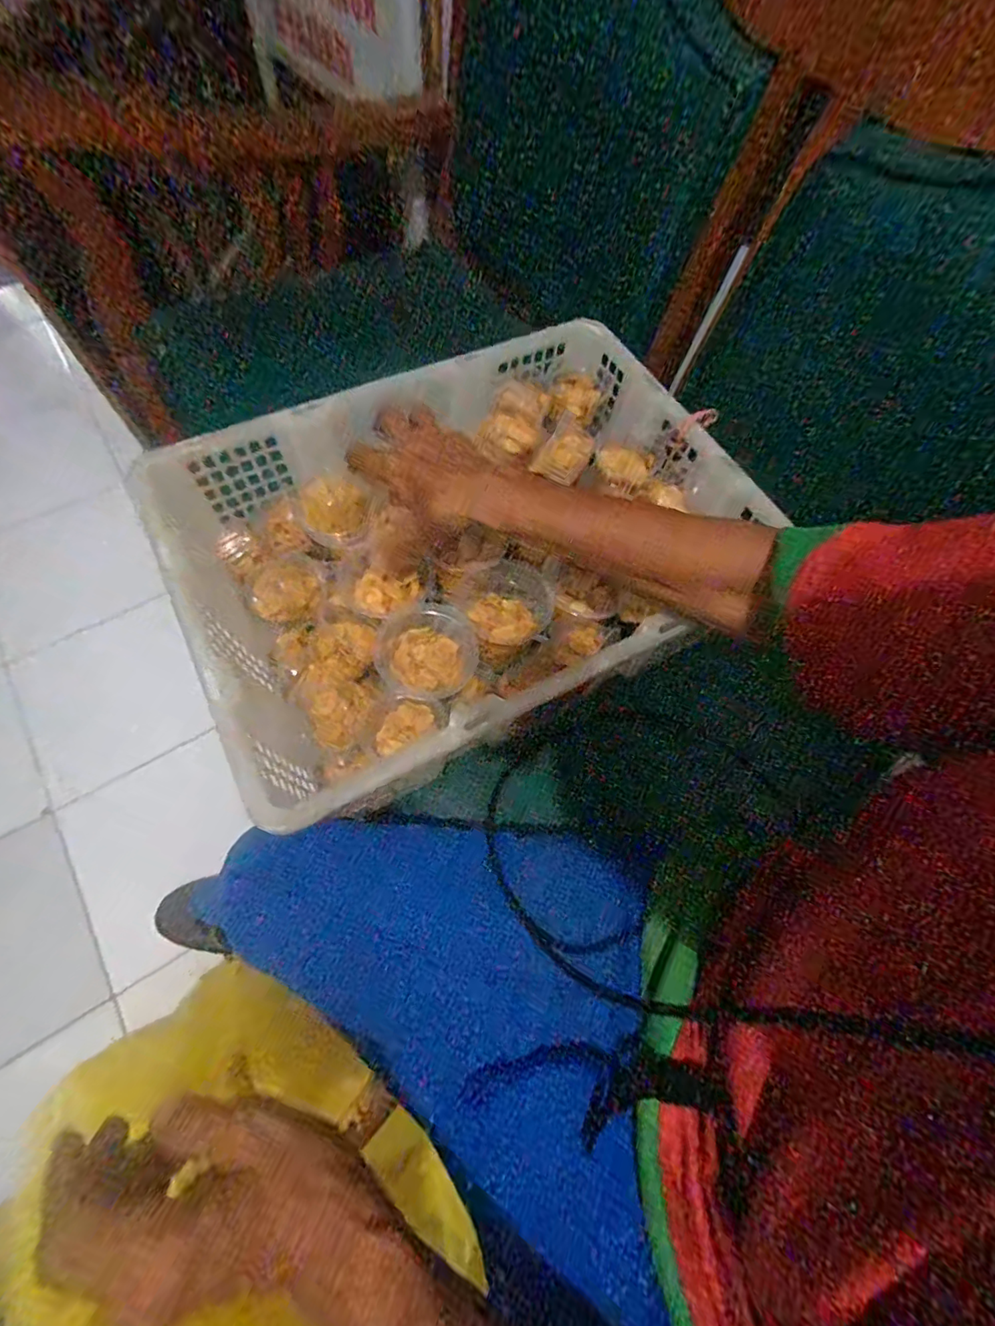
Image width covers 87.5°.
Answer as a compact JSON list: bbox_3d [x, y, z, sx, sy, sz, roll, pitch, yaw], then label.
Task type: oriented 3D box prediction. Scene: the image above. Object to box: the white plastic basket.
[{"bbox_3d":[-0.031,-0.118,0.487,0.468,0.126,0.317,-27,71,-14],"label":"white plastic basket"}]

